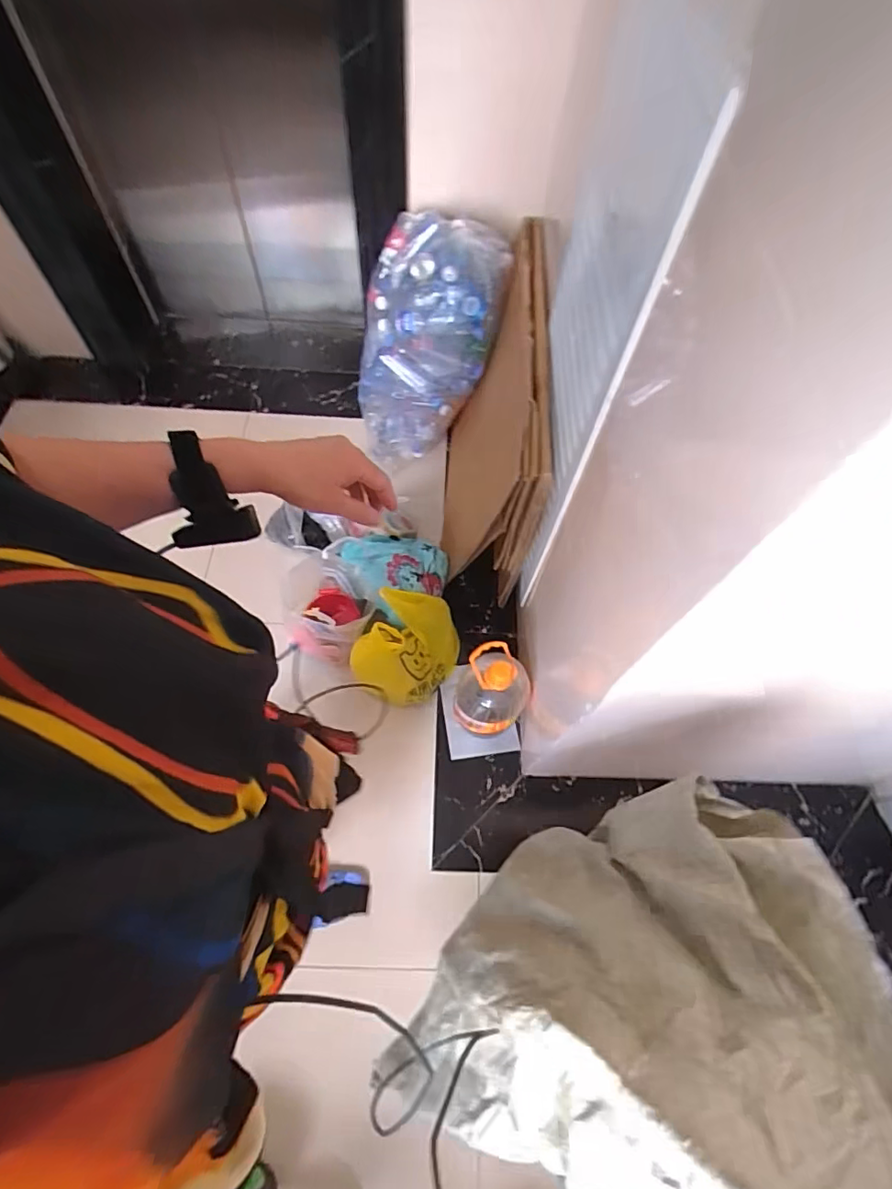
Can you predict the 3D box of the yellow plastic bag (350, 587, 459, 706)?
[{"bbox_3d":[-0.089,0.128,1.332,0.212,0.188,0.240,27,63,10],"label":"yellow plastic bag"}]

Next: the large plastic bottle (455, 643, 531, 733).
[{"bbox_3d":[0.106,0.240,1.273,0.156,0.324,0.151,13,62,3],"label":"large plastic bottle"}]

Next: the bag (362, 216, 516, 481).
[{"bbox_3d":[-0.068,-0.647,1.488,0.384,0.586,0.197,8,62,0],"label":"bag"}]

